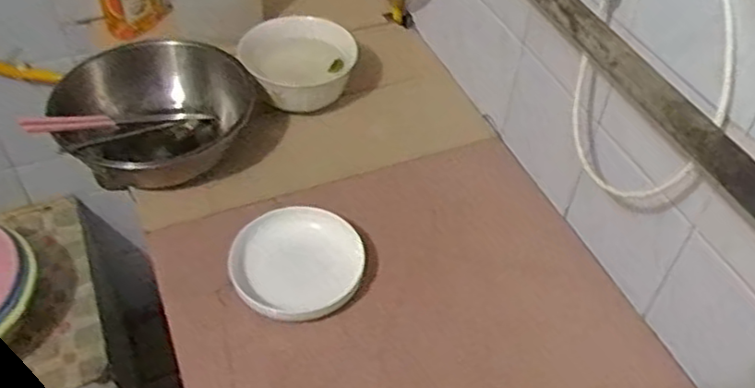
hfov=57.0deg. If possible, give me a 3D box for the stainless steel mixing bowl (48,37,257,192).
[{"bbox_3d":[-0.266,-0.090,0.857,0.204,0.085,0.222,1,47,-2],"label":"stainless steel mixing bowl"}]

